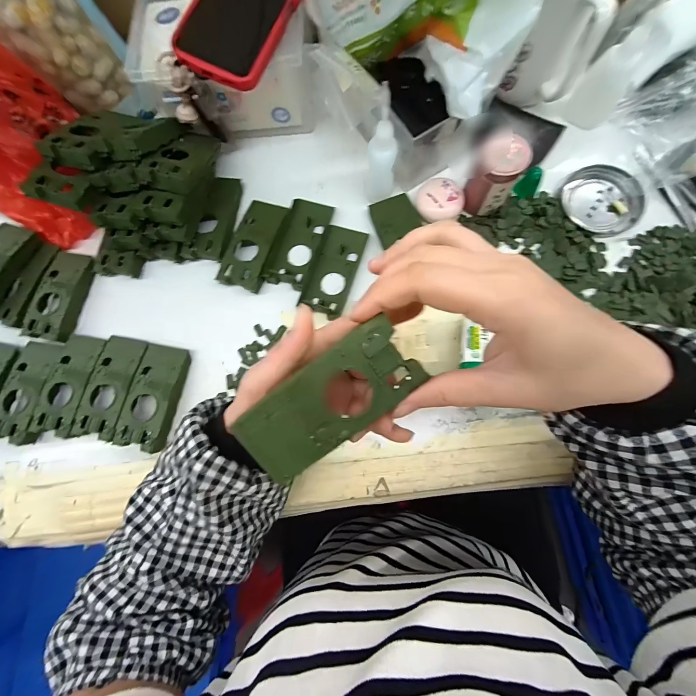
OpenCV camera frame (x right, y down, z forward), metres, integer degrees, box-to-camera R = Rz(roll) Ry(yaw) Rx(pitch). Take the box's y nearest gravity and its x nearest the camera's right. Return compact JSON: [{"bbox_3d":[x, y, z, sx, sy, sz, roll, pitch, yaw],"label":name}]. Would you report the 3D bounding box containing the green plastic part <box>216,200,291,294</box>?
[{"bbox_3d":[-0.104,-0.115,0.334,0.046,0.010,0.104,15,78,8],"label":"green plastic part"}]

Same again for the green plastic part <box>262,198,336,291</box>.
[{"bbox_3d":[-0.054,-0.115,0.340,0.047,0.018,0.102,19,79,9],"label":"green plastic part"}]

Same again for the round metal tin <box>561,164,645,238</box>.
[{"bbox_3d":[0.267,-0.156,0.325,0.074,0.014,0.077,1,77,5],"label":"round metal tin"}]

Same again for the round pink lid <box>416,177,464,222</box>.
[{"bbox_3d":[0.097,-0.156,0.324,0.047,0.018,0.046,-1,77,4],"label":"round pink lid"}]

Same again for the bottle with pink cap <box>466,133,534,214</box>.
[{"bbox_3d":[0.142,-0.168,0.299,0.042,0.060,0.041,-1,77,4],"label":"bottle with pink cap"}]

